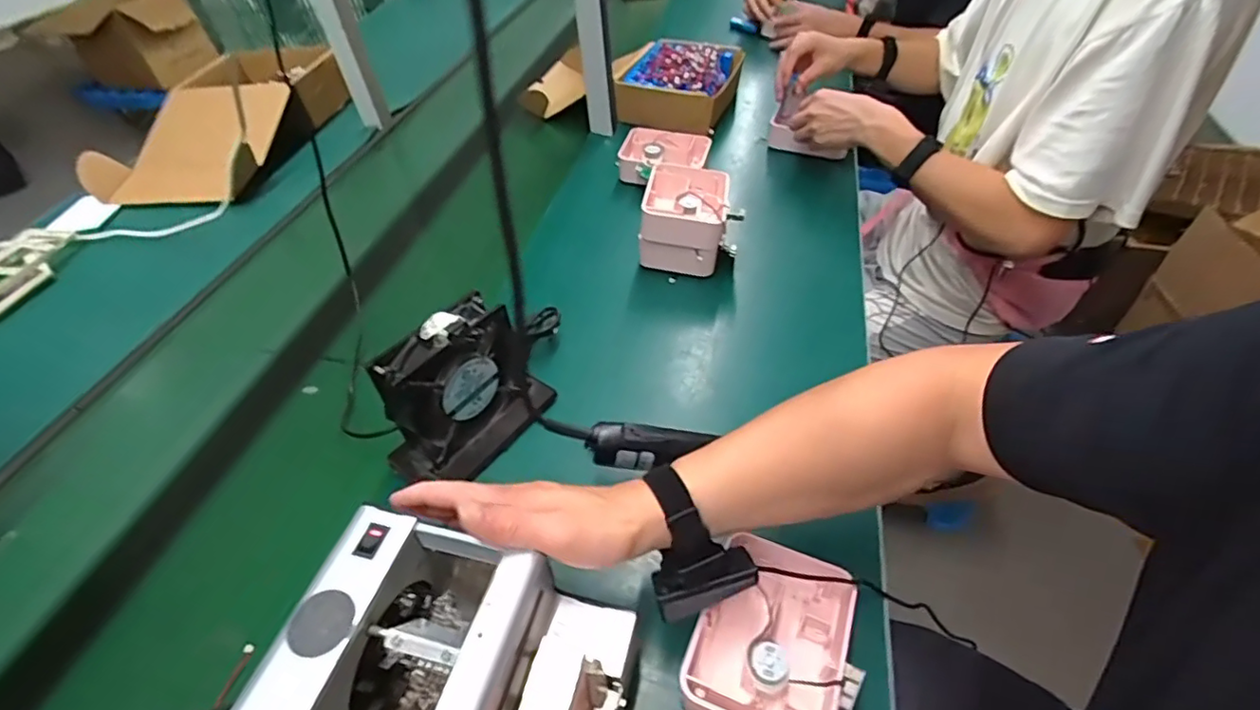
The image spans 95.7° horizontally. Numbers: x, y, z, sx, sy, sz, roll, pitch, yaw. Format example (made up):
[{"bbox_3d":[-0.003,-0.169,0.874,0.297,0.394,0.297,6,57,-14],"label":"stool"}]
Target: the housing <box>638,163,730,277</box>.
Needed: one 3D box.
[{"bbox_3d":[0.070,-0.171,0.726,0.105,0.086,0.126,4,47,9],"label":"housing"}]

